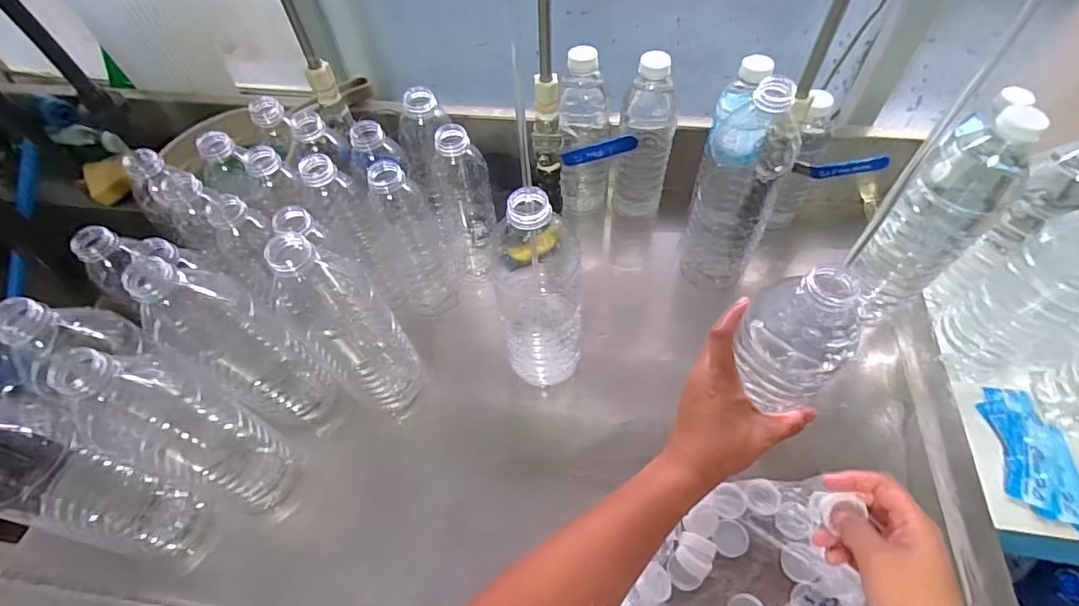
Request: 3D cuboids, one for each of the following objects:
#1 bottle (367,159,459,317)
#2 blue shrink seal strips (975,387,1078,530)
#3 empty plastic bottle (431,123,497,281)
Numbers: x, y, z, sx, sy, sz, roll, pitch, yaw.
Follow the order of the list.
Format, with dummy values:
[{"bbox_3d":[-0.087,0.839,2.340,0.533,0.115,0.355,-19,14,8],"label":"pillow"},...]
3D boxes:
[{"bbox_3d":[-0.136,-0.073,0.571,0.063,0.213,0.061,-22,58,-12],"label":"bottle"},{"bbox_3d":[0.507,0.160,0.543,0.080,0.012,0.156,-6,56,-1],"label":"blue shrink seal strips"},{"bbox_3d":[-0.082,-0.108,0.586,0.059,0.200,0.060,-14,56,-6],"label":"empty plastic bottle"}]

